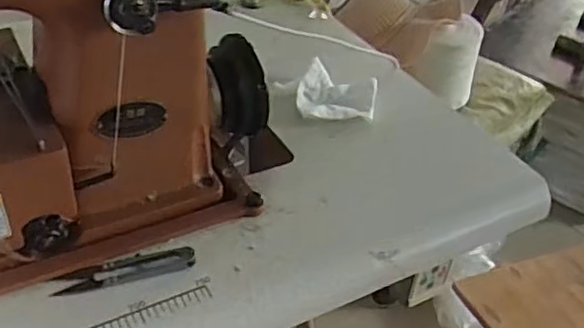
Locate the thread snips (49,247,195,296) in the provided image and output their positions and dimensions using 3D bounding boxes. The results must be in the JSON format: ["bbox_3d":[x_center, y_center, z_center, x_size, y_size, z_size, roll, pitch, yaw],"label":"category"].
[{"bbox_3d":[-0.124,0.077,0.459,0.101,0.010,0.024,-9,42,-18],"label":"thread snips"}]

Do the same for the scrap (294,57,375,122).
[{"bbox_3d":[0.048,-0.074,0.655,0.081,0.022,0.086,10,39,4],"label":"scrap"}]

